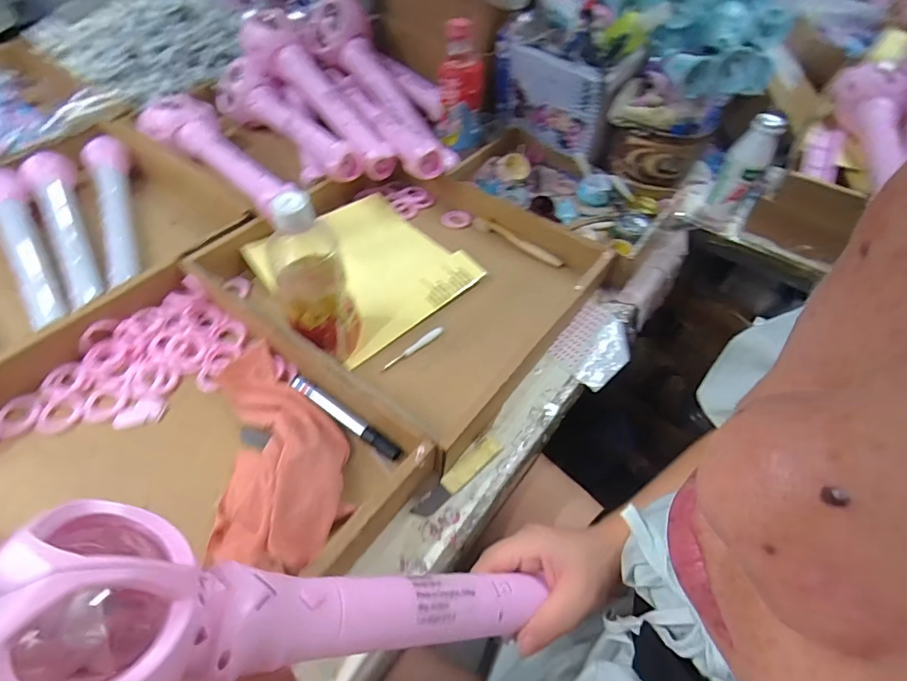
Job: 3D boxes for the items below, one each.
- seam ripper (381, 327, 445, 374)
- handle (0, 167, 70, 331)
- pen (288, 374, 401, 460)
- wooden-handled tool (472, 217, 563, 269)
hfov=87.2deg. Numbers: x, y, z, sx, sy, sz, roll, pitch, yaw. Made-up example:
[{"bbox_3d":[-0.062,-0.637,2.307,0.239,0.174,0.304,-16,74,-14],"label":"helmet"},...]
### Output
[{"bbox_3d":[-0.044,0.009,0.523,0.084,0.009,0.011,-33,62,-27],"label":"seam ripper"},{"bbox_3d":[-0.517,-0.118,0.570,0.055,0.039,0.267,-32,61,-26],"label":"handle"},{"bbox_3d":[-0.108,0.074,0.465,0.137,0.011,0.016,31,55,18],"label":"pen"},{"bbox_3d":[0.086,-0.137,0.652,0.142,0.010,0.012,33,56,20],"label":"wooden-handled tool"}]

